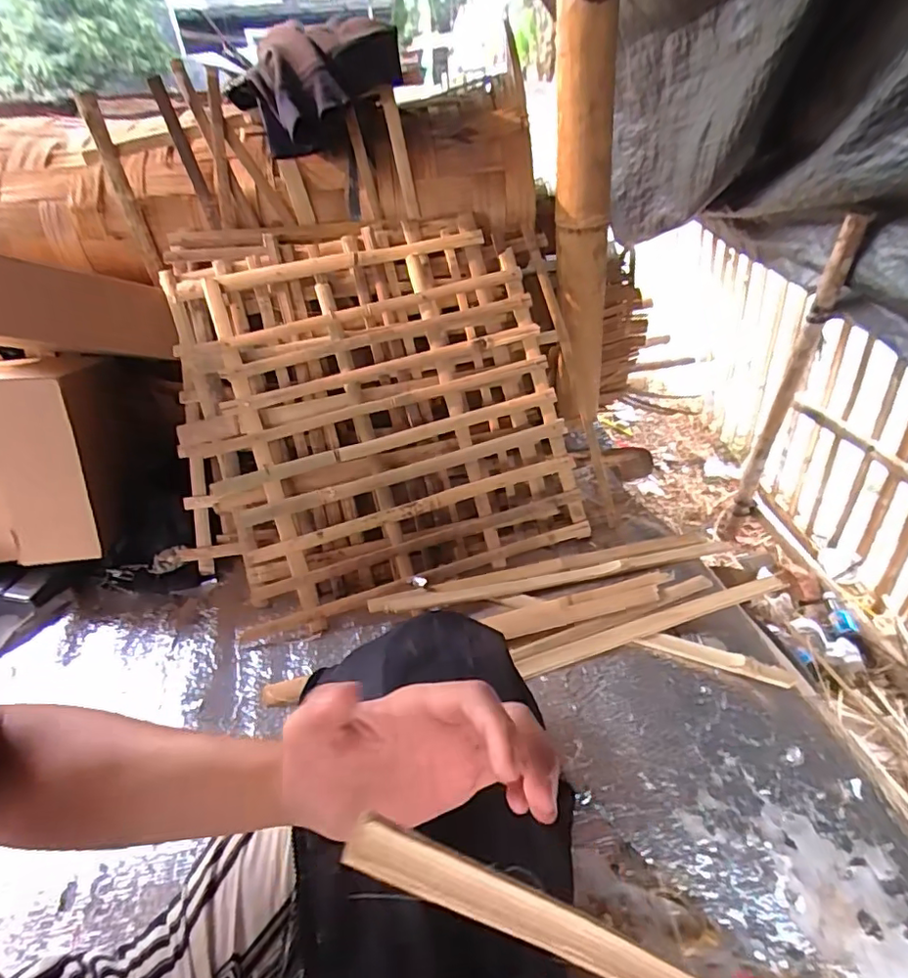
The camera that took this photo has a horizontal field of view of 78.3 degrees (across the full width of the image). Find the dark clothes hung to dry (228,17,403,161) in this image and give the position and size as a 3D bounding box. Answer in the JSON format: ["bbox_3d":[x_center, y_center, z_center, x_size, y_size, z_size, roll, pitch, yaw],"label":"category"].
[{"bbox_3d":[-0.191,-0.565,0.793,0.243,0.134,0.215,-14,38,-8],"label":"dark clothes hung to dry"}]

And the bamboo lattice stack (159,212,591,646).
[{"bbox_3d":[-0.125,-0.136,0.863,0.595,0.578,0.115,-9,-4,-6],"label":"bamboo lattice stack"}]

